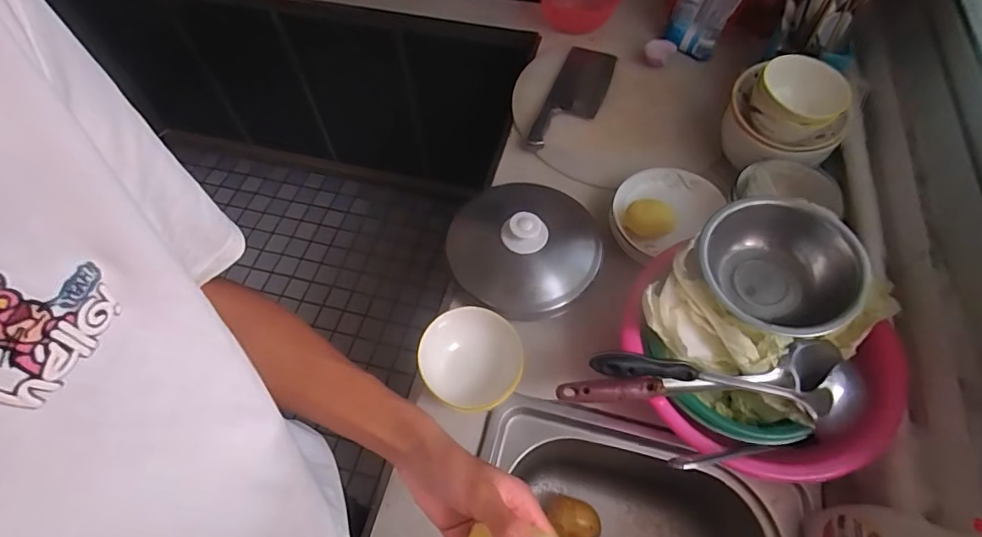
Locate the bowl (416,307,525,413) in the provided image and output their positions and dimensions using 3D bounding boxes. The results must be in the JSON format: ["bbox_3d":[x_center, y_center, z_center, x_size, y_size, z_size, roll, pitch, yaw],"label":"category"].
[{"bbox_3d":[-0.025,0.117,0.625,0.126,0.058,0.122,37,67,20],"label":"bowl"}]

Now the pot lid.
[{"bbox_3d":[0.043,-0.035,0.716,0.213,0.085,0.220,0,60,0],"label":"pot lid"}]

